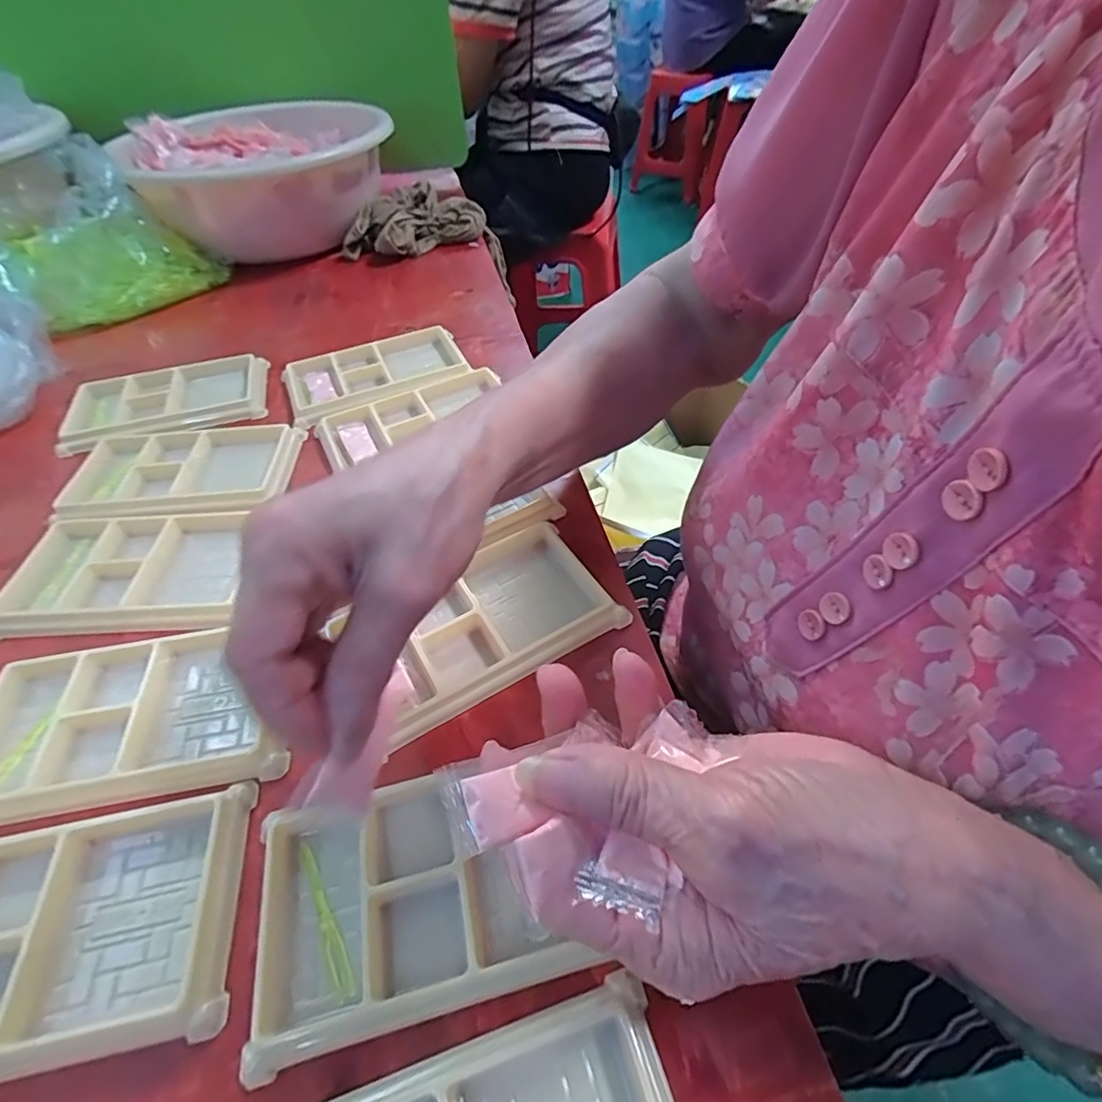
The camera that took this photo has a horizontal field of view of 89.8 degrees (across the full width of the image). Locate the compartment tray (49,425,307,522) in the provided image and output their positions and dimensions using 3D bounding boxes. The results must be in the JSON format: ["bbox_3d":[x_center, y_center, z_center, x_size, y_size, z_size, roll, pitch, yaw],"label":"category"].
[{"bbox_3d":[-0.236,-0.052,0.353,0.135,0.011,0.076,-7,49,-4],"label":"compartment tray"}]

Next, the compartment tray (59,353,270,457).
[{"bbox_3d":[-0.285,-0.108,0.406,0.139,0.013,0.084,-16,49,-11],"label":"compartment tray"}]

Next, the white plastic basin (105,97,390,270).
[{"bbox_3d":[-0.294,-0.396,0.597,0.250,0.101,0.246,-2,48,2],"label":"white plastic basin"}]

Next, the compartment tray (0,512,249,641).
[{"bbox_3d":[-0.230,0.010,0.302,0.125,0.011,0.075,-4,49,-1],"label":"compartment tray"}]

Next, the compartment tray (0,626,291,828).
[{"bbox_3d":[-0.189,0.074,0.246,0.135,0.011,0.073,-9,49,-6],"label":"compartment tray"}]

